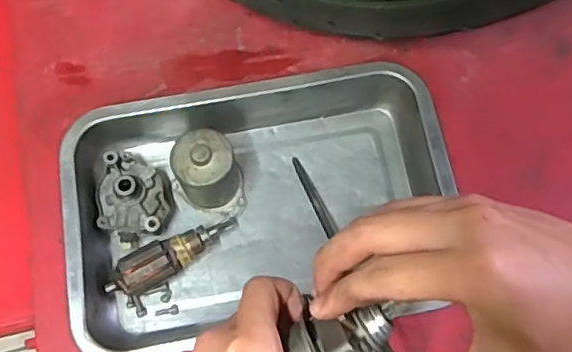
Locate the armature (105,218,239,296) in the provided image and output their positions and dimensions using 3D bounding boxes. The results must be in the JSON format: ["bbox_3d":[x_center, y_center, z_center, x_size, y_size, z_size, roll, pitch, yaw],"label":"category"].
[{"bbox_3d":[-0.090,0.063,0.499,0.113,0.024,0.032,-27,74,-21],"label":"armature"}]

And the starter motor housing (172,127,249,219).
[{"bbox_3d":[-0.062,-0.002,0.503,0.055,0.071,0.049,17,73,5],"label":"starter motor housing"}]

